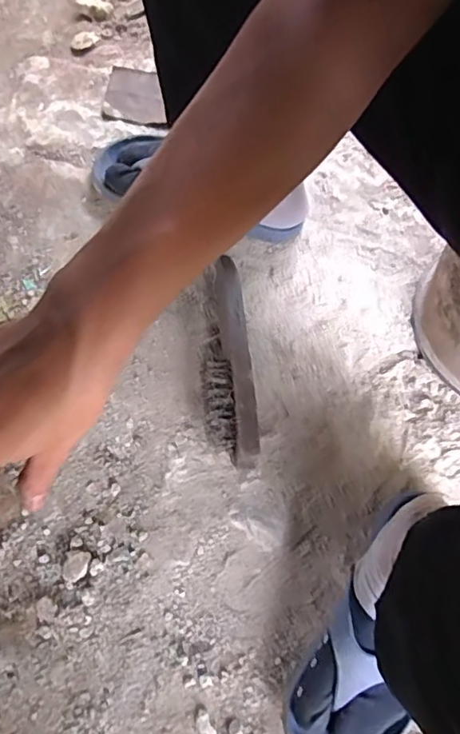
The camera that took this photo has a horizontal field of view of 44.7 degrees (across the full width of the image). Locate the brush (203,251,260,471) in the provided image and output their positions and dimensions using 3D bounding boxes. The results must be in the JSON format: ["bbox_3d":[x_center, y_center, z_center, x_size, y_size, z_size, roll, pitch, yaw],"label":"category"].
[{"bbox_3d":[-0.003,0.015,0.591,0.053,0.042,0.183,-6,71,-2],"label":"brush"}]

